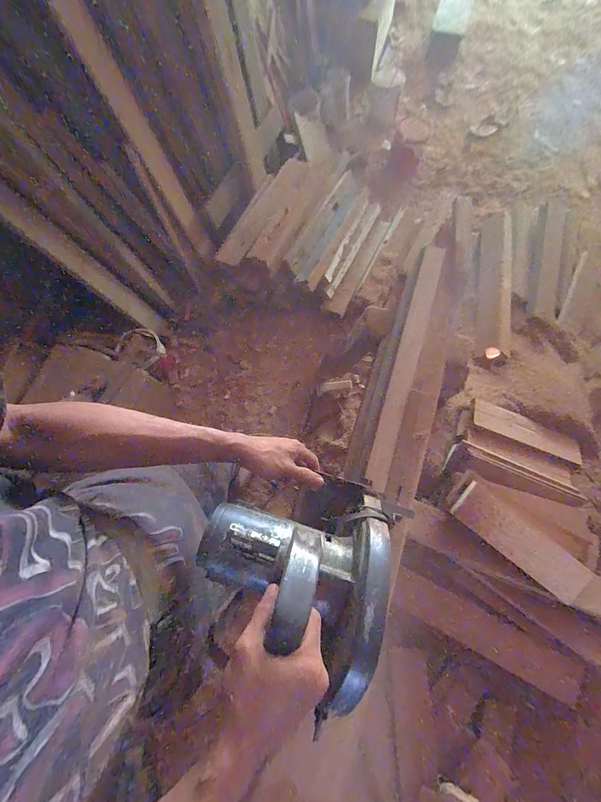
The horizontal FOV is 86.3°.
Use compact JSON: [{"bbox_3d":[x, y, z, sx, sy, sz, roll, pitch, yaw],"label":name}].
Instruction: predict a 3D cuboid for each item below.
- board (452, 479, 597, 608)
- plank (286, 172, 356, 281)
[{"bbox_3d":[0.626,0.402,0.907,0.414,0.021,0.126,40,110,5],"label":"board"},{"bbox_3d":[0.133,-0.936,1.683,0.135,0.051,0.839,28,64,-5],"label":"plank"}]

